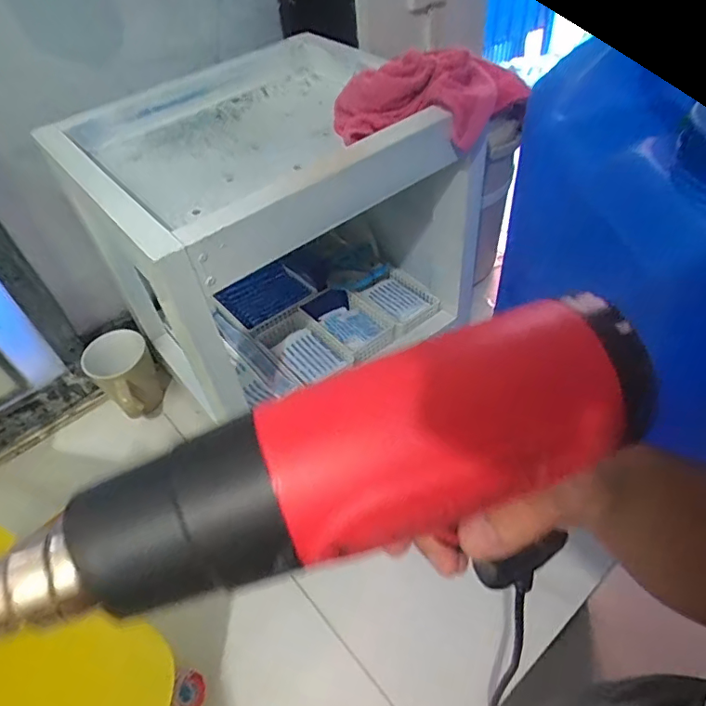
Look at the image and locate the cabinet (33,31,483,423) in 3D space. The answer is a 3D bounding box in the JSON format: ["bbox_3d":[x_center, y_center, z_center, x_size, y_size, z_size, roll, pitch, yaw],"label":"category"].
[{"bbox_3d":[-0.093,-0.163,0.642,0.370,0.281,0.365,-34,54,-22],"label":"cabinet"}]

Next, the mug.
[{"bbox_3d":[-0.291,0.037,0.710,0.077,0.116,0.103,-34,54,-22],"label":"mug"}]

